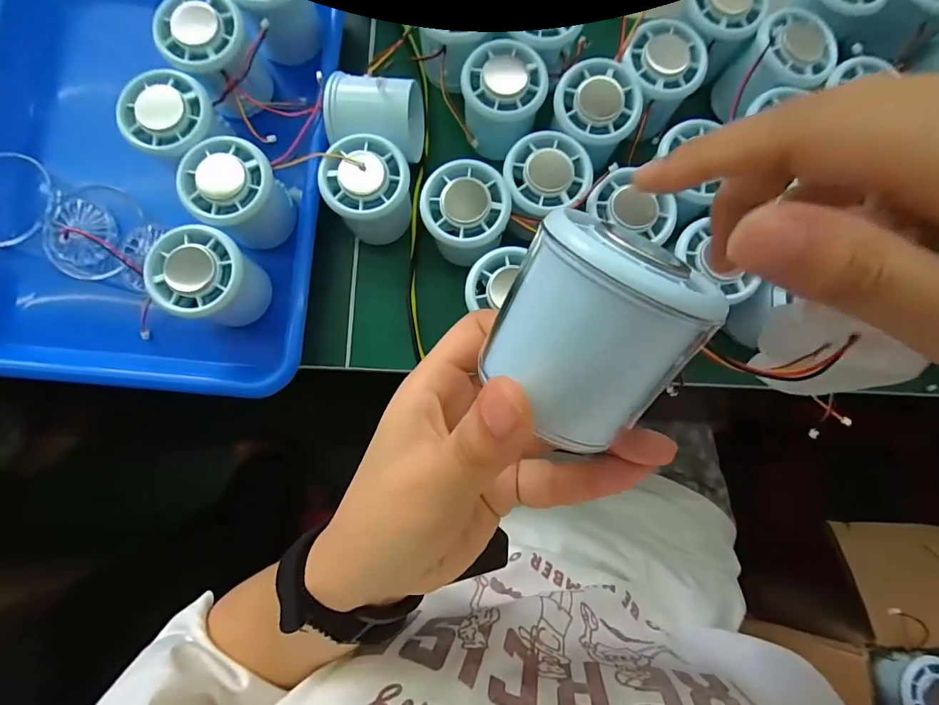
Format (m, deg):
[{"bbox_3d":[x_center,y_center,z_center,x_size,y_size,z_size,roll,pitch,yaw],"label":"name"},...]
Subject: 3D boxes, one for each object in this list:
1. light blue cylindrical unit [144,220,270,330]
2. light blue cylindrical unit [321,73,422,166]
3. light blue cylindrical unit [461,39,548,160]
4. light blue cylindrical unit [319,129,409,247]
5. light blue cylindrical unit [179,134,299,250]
[{"bbox_3d":[-0.166,-0.045,0.286,0.049,0.063,0.053,0,82,-2],"label":"light blue cylindrical unit"},{"bbox_3d":[-0.064,-0.159,0.300,0.063,0.046,0.052,11,82,0],"label":"light blue cylindrical unit"},{"bbox_3d":[0.023,-0.175,0.302,0.054,0.044,0.055,2,82,-1],"label":"light blue cylindrical unit"},{"bbox_3d":[-0.068,-0.108,0.301,0.053,0.059,0.054,0,82,-2],"label":"light blue cylindrical unit"},{"bbox_3d":[-0.150,-0.103,0.286,0.055,0.047,0.052,0,82,-2],"label":"light blue cylindrical unit"}]

